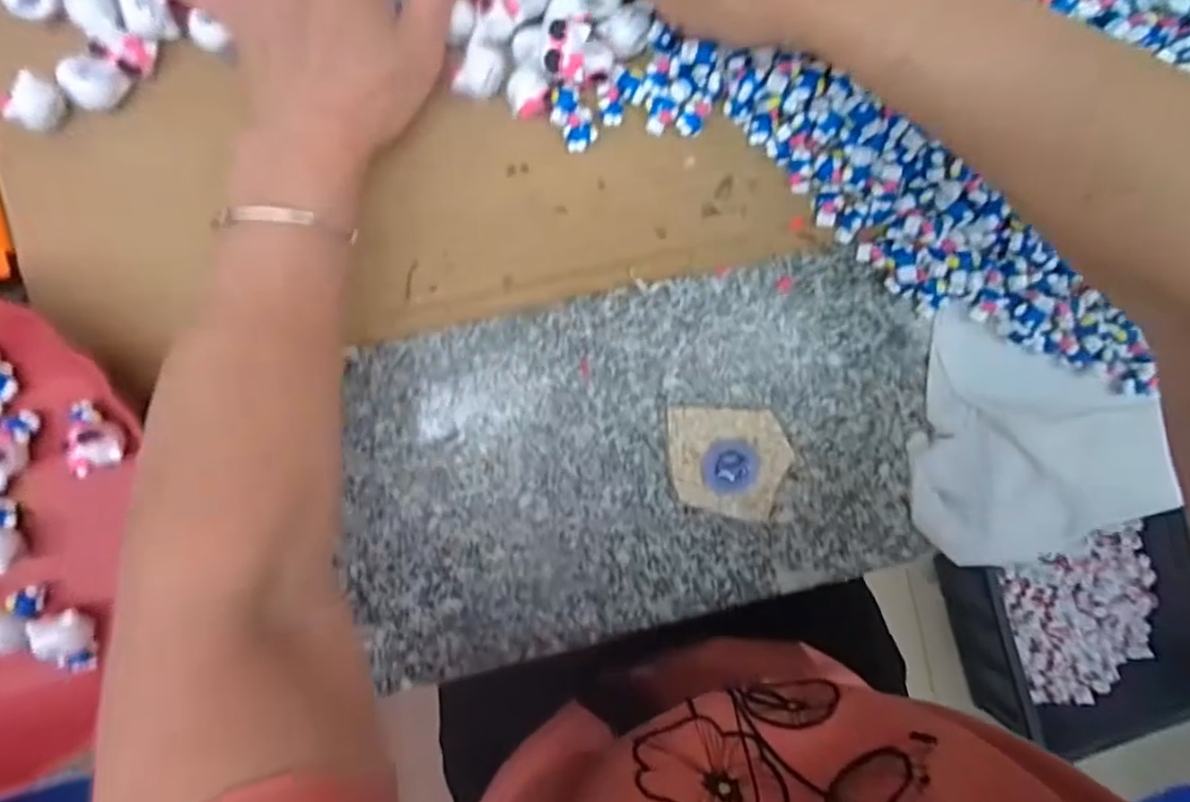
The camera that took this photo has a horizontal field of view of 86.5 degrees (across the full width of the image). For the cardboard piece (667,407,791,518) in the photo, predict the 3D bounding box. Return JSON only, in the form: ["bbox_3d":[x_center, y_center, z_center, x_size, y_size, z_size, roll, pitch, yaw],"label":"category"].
[{"bbox_3d":[0.076,0.035,0.358,0.069,0.013,0.060,1,93,-4],"label":"cardboard piece"}]

